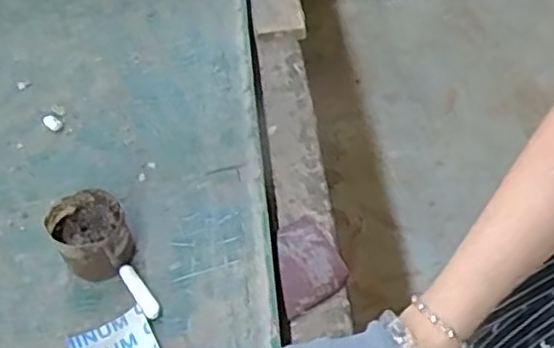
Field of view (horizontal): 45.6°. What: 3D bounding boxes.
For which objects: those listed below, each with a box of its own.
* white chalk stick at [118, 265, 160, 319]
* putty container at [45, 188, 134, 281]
[{"bbox_3d":[-0.100,0.085,0.481,0.012,0.008,0.047,-30,57,-19],"label":"white chalk stick"},{"bbox_3d":[-0.137,0.045,0.492,0.050,0.046,0.052,-23,55,-15],"label":"putty container"}]

